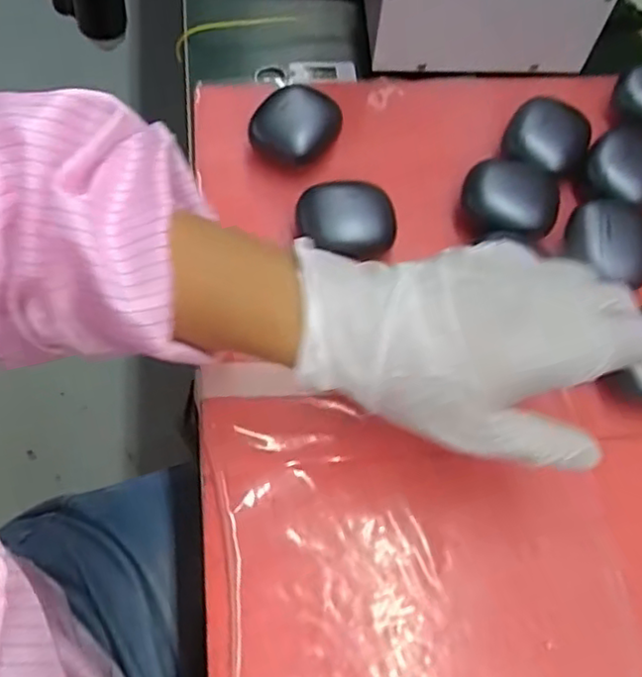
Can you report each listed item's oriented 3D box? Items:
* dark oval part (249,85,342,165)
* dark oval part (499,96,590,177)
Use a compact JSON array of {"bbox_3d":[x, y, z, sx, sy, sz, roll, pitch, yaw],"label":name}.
[{"bbox_3d":[-0.015,-0.131,0.411,0.047,0.031,0.043,33,67,12],"label":"dark oval part"},{"bbox_3d":[0.144,-0.127,0.420,0.048,0.022,0.054,30,66,11],"label":"dark oval part"}]

